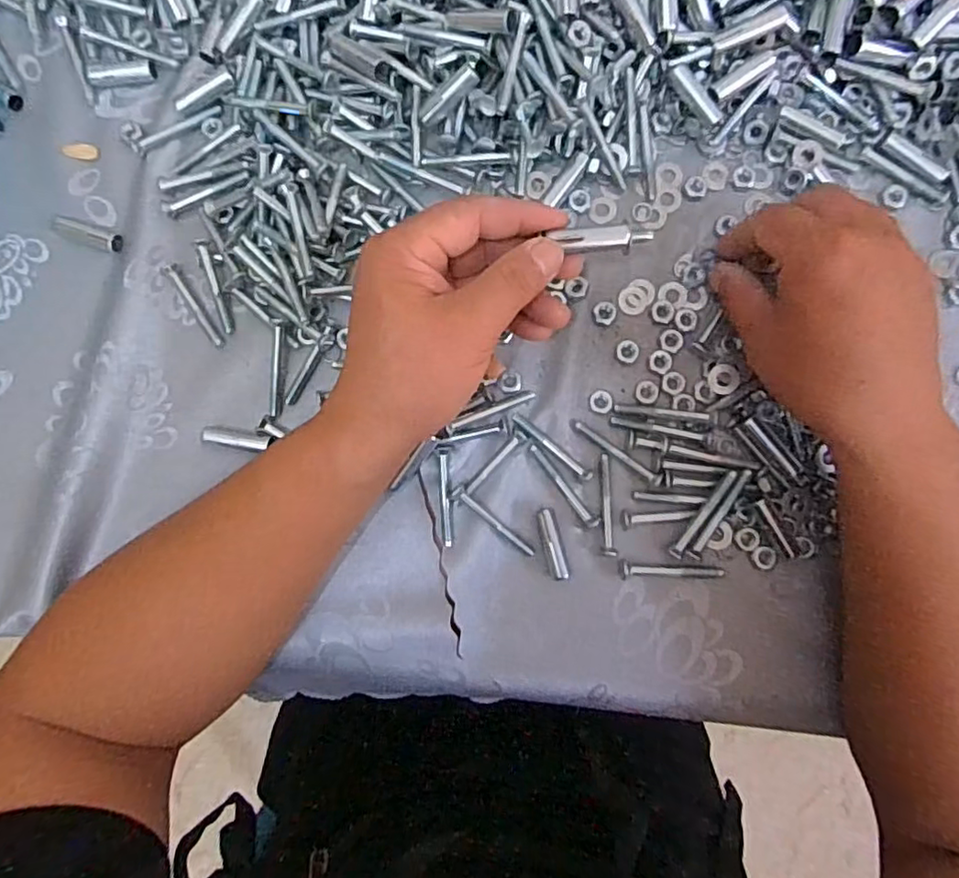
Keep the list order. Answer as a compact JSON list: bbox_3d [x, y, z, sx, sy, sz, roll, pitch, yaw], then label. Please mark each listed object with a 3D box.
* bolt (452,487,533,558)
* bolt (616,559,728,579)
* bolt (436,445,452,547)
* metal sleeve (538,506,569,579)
[{"bbox_3d":[0.008,0.046,0.344,0.056,0.010,0.008,39,87,5],"label":"bolt"},{"bbox_3d":[0.105,0.074,0.341,0.057,0.005,0.010,4,85,2],"label":"bolt"},{"bbox_3d":[-0.019,0.032,0.347,0.006,0.007,0.055,-5,85,2],"label":"bolt"},{"bbox_3d":[0.041,0.058,0.343,0.009,0.009,0.039,-13,84,1],"label":"metal sleeve"}]

